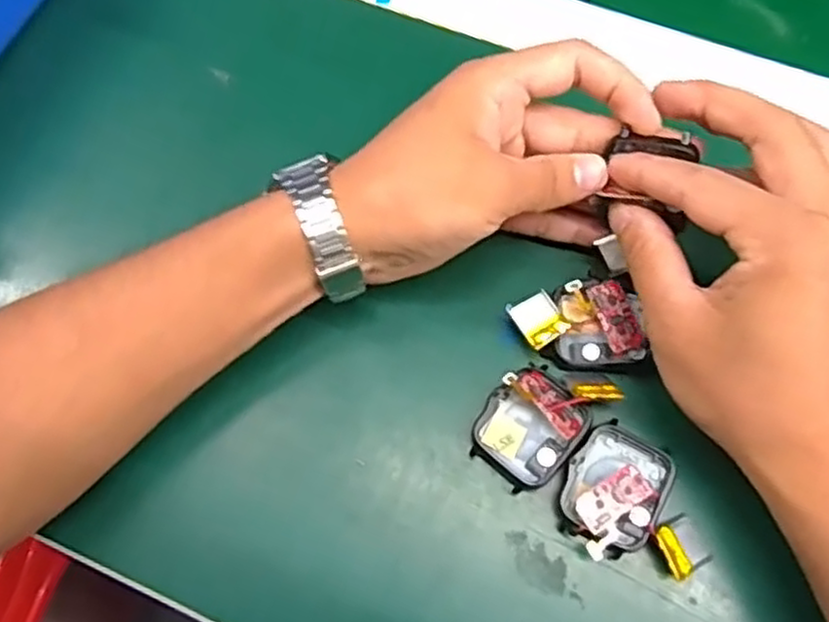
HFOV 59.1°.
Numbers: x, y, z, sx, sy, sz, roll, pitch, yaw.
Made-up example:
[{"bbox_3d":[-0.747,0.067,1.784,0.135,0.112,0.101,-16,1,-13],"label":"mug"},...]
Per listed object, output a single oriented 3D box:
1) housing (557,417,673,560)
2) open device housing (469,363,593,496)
[{"bbox_3d":[0.080,0.073,0.291,0.037,0.011,0.049,23,73,10],"label":"housing"},{"bbox_3d":[0.048,0.047,0.299,0.039,0.018,0.046,32,75,12],"label":"open device housing"}]

